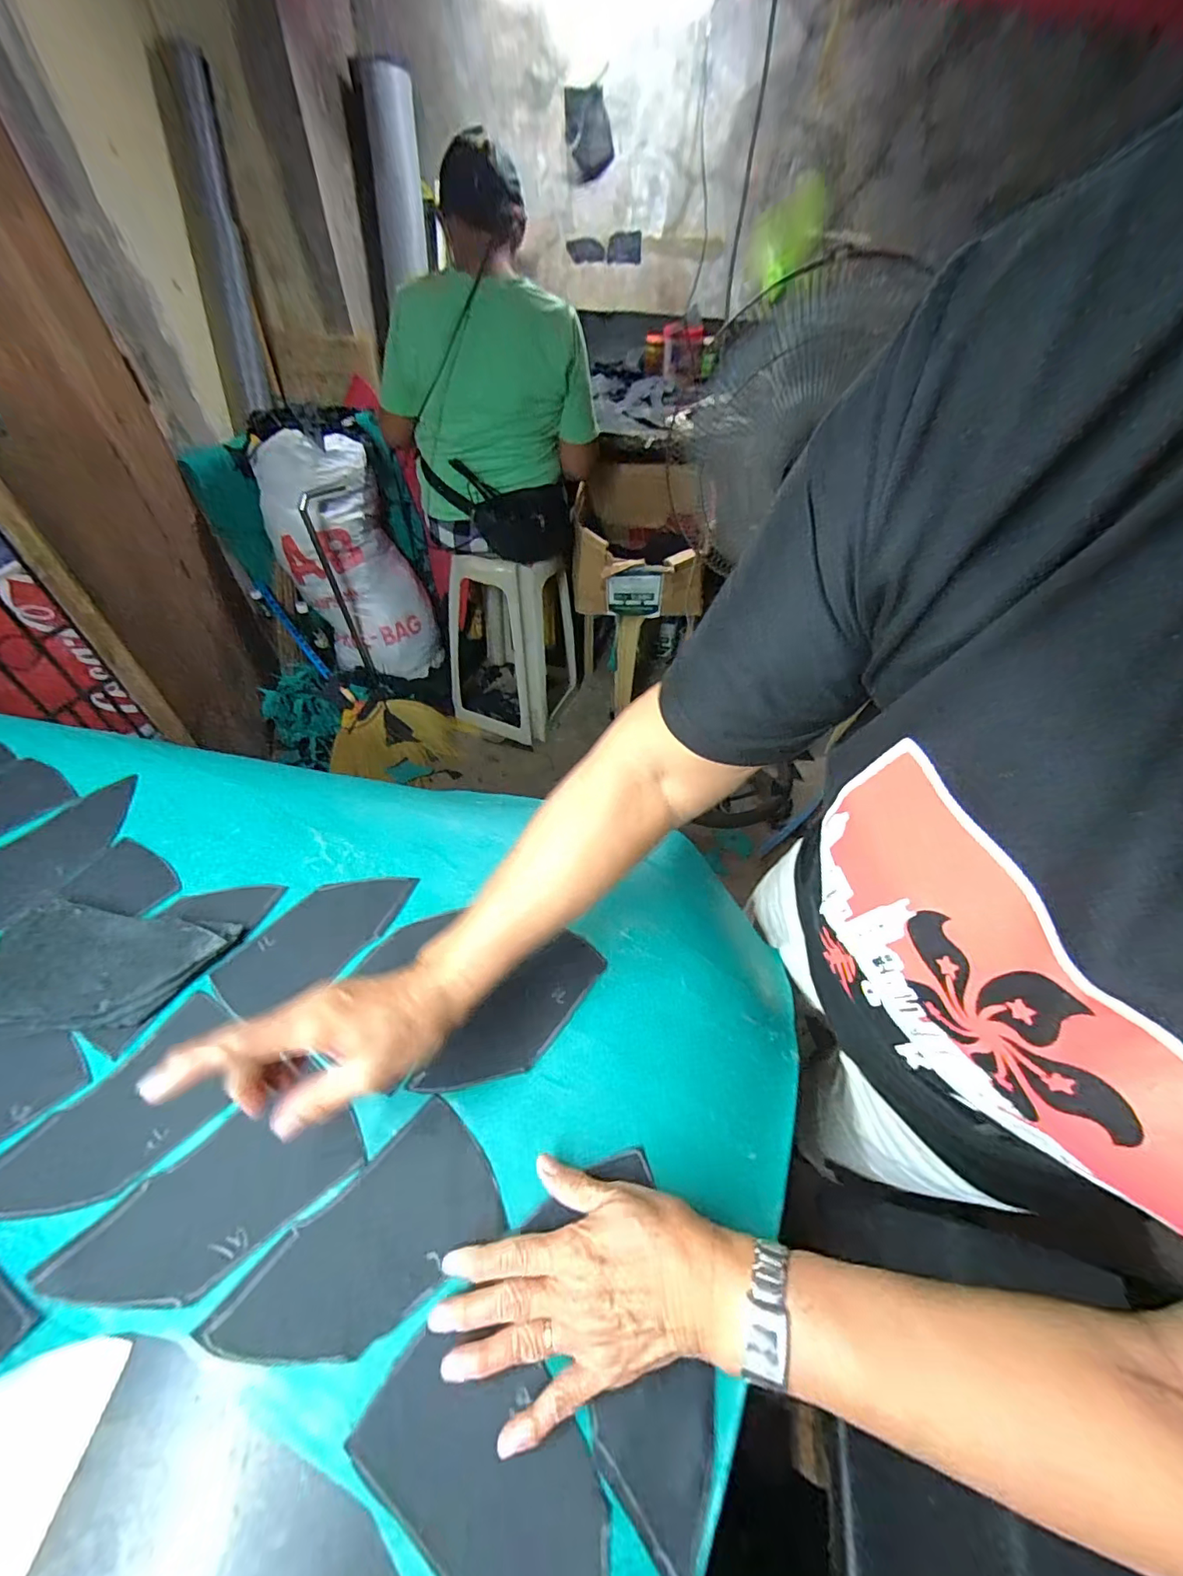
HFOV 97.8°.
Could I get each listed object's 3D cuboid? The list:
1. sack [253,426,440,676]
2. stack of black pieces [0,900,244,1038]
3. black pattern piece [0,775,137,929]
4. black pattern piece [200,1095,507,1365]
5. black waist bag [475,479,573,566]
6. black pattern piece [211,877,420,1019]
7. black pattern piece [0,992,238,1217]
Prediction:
[{"bbox_3d":[-0.739,-0.685,1.606,0.289,0.714,0.291,6,43,31],"label":"sack"},{"bbox_3d":[-0.413,0.151,0.422,0.191,0.016,0.108,6,49,3],"label":"stack of black pieces"},{"bbox_3d":[-0.523,0.061,0.507,0.106,0.015,0.160,31,52,21],"label":"black pattern piece"},{"bbox_3d":[-0.140,0.296,0.330,0.087,0.006,0.158,37,57,26],"label":"black pattern piece"},{"bbox_3d":[-0.153,-0.627,1.242,0.249,0.174,0.067,-17,52,-16],"label":"black waist bag"},{"bbox_3d":[-0.242,0.130,0.464,0.077,0.006,0.162,38,59,17],"label":"black pattern piece"},{"bbox_3d":[-0.330,0.237,0.366,0.087,0.012,0.159,29,54,21],"label":"black pattern piece"}]

